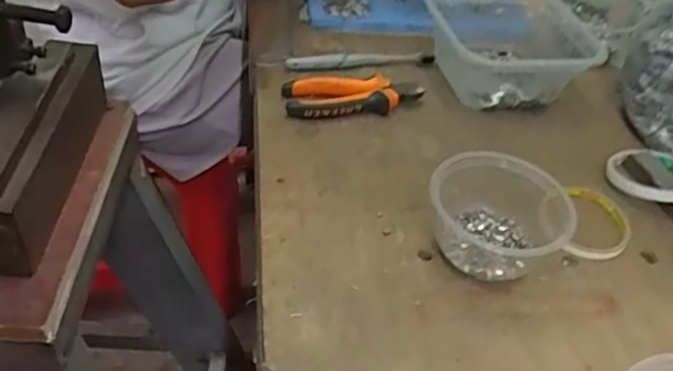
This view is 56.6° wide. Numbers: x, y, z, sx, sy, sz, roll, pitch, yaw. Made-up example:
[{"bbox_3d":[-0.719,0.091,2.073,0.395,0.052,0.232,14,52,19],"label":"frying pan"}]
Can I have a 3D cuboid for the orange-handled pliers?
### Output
[{"bbox_3d":[0.021,-0.095,0.673,0.150,0.027,0.052,-1,44,-12],"label":"orange-handled pliers"}]

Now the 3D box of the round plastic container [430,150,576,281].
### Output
[{"bbox_3d":[0.134,0.029,0.521,0.116,0.068,0.097,12,43,3],"label":"round plastic container"}]

